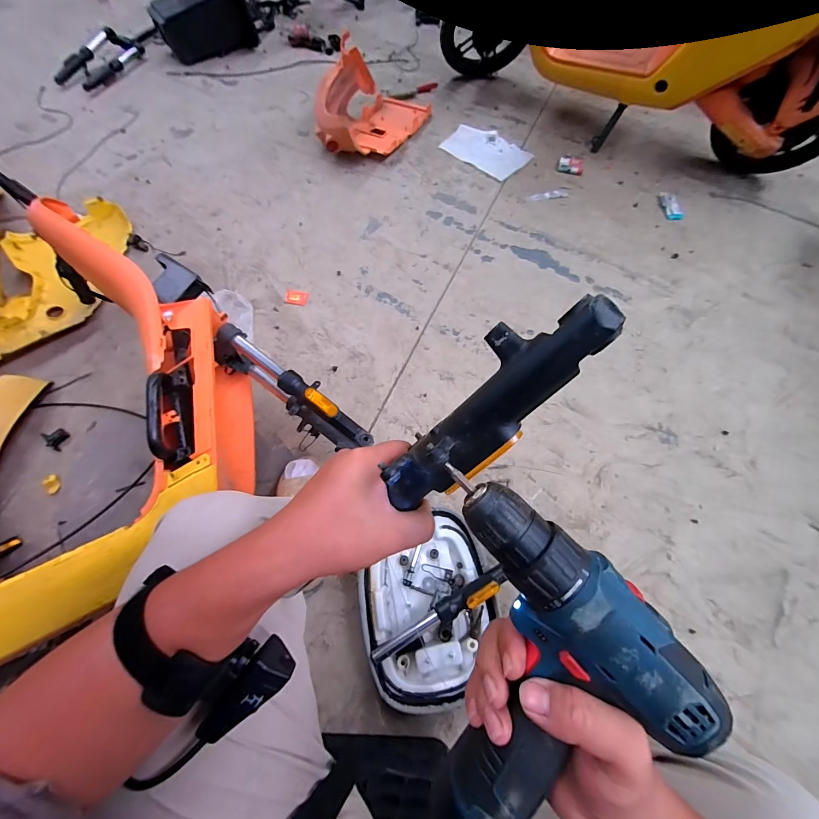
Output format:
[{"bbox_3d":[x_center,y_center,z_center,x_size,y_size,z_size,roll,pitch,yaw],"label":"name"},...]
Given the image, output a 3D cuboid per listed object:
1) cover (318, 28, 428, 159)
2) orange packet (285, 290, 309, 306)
[{"bbox_3d":[-0.177,-1.182,1.361,0.382,0.179,0.463,28,69,11],"label":"cover"},{"bbox_3d":[-0.342,-0.341,1.073,0.064,0.010,0.053,4,66,0],"label":"orange packet"}]

